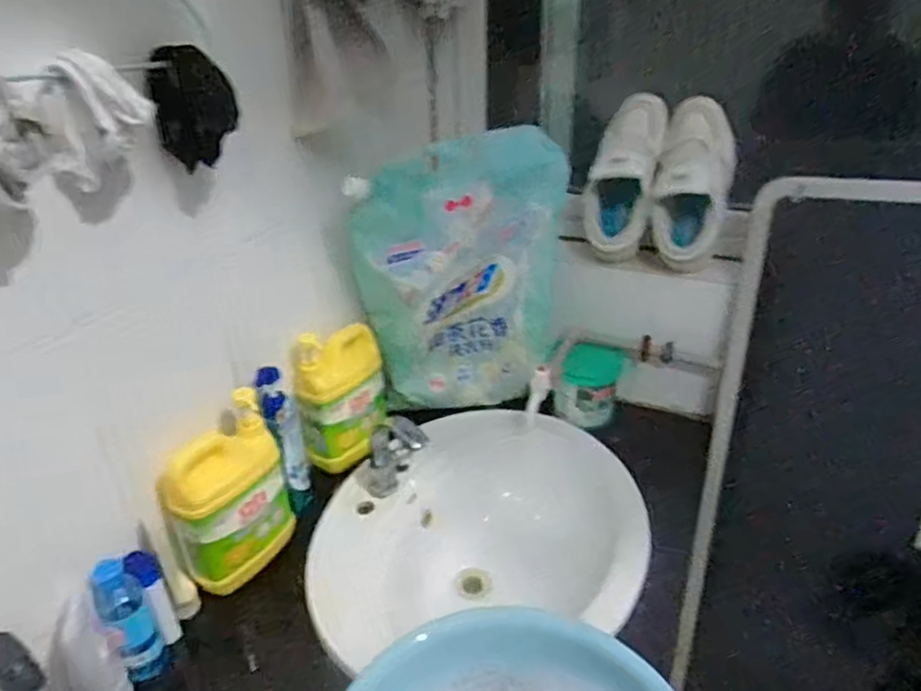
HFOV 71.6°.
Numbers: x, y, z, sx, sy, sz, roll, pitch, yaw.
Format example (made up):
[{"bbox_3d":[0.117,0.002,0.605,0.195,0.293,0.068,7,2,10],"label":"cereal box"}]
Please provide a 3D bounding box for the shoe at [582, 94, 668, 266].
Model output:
[{"bbox_3d":[0.269,-0.274,1.035,0.109,0.271,0.112,19,14,33],"label":"shoe"}]

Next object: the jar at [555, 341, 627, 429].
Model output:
[{"bbox_3d":[0.228,0.069,1.116,0.087,0.130,0.087,-2,29,1],"label":"jar"}]

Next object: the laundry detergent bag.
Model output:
[{"bbox_3d":[0.005,-0.095,1.059,0.347,0.446,0.069,-9,30,-13],"label":"laundry detergent bag"}]

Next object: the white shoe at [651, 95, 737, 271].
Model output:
[{"bbox_3d":[0.368,-0.255,1.011,0.120,0.268,0.106,4,7,10],"label":"white shoe"}]

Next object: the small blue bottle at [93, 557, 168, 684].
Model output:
[{"bbox_3d":[-0.370,0.310,0.715,0.046,0.156,0.044,-21,34,-30],"label":"small blue bottle"}]

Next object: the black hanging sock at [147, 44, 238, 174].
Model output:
[{"bbox_3d":[-0.278,-0.249,0.668,0.079,0.115,0.017,-7,30,-9],"label":"black hanging sock"}]

